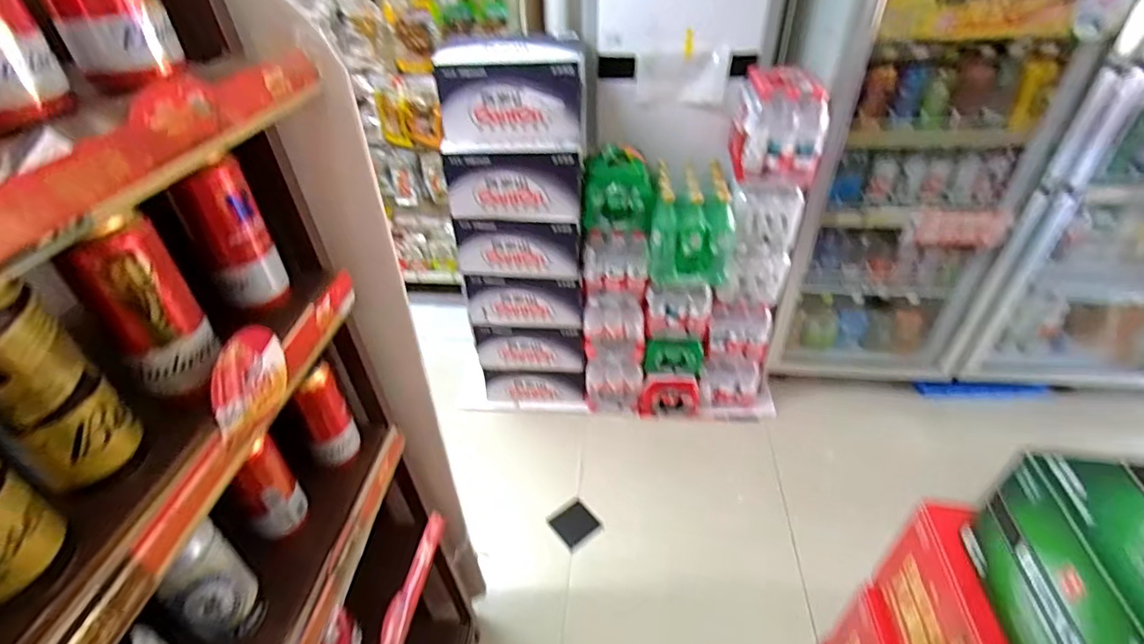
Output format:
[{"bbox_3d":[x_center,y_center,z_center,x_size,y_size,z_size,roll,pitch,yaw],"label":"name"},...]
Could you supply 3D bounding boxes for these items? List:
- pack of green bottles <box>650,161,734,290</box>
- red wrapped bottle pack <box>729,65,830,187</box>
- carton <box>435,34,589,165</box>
[{"bbox_3d":[0.332,-0.268,1.500,0.217,0.285,0.236,4,38,7],"label":"pack of green bottles"},{"bbox_3d":[0.518,-0.493,1.355,0.206,0.232,0.225,8,39,12],"label":"red wrapped bottle pack"},{"bbox_3d":[-0.139,-0.582,1.368,0.361,0.239,0.275,-1,38,1],"label":"carton"}]

